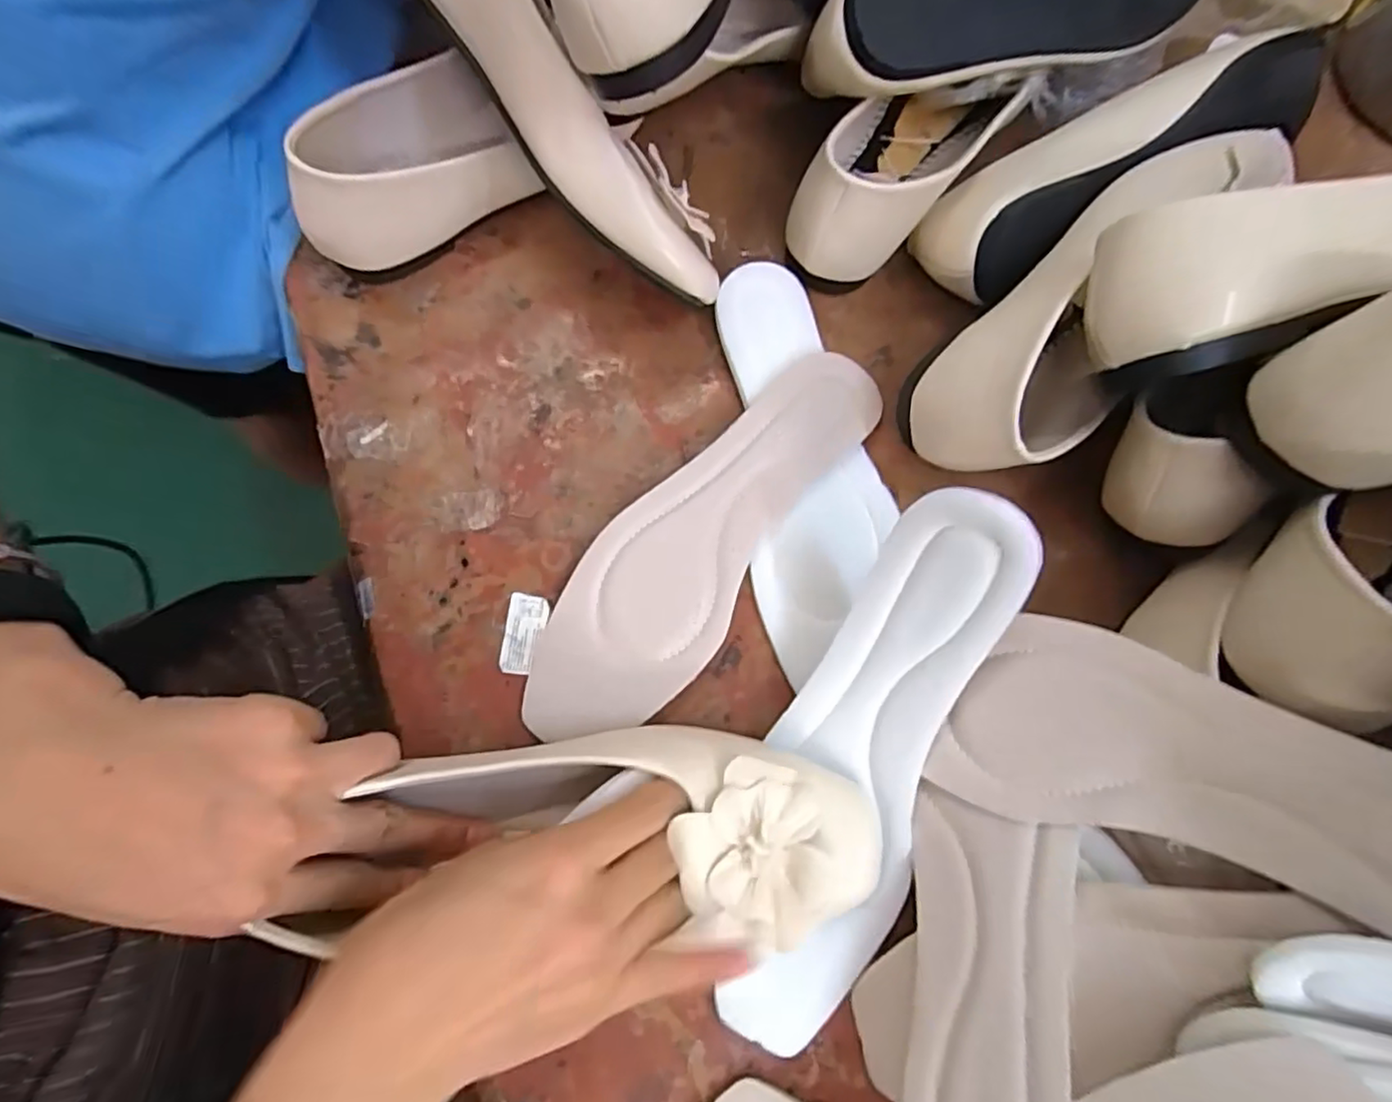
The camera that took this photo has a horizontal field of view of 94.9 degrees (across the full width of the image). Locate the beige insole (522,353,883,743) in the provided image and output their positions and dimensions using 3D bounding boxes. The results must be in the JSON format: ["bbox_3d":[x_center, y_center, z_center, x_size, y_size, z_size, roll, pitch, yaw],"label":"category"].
[{"bbox_3d":[0.005,-0.009,0.329,0.075,0.011,0.245,38,78,8],"label":"beige insole"}]

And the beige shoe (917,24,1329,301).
[{"bbox_3d":[0.238,-0.213,0.353,0.241,0.054,0.079,-23,77,-7],"label":"beige shoe"}]

